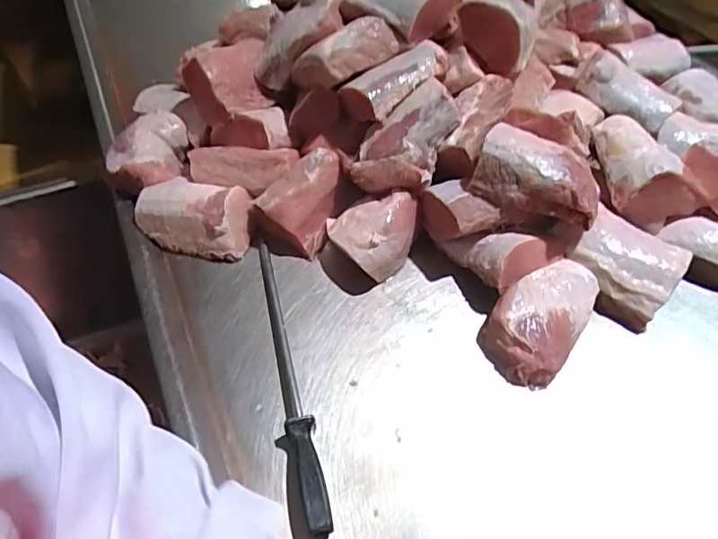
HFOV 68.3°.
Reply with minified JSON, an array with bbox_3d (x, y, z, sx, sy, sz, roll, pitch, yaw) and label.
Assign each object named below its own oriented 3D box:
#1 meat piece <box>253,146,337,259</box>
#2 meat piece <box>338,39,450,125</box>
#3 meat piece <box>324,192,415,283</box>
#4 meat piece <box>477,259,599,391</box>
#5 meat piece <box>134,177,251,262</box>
[{"bbox_3d":[-0.087,-0.100,0.789,0.110,0.079,0.148,14,54,11],"label":"meat piece"},{"bbox_3d":[0.059,-0.283,0.786,0.168,0.047,0.078,-38,61,-25],"label":"meat piece"},{"bbox_3d":[0.025,-0.042,0.756,0.131,0.071,0.113,-7,53,-5],"label":"meat piece"},{"bbox_3d":[0.239,0.061,0.696,0.106,0.050,0.185,31,58,21],"label":"meat piece"},{"bbox_3d":[-0.243,-0.074,0.787,0.164,0.068,0.097,7,53,5],"label":"meat piece"}]

